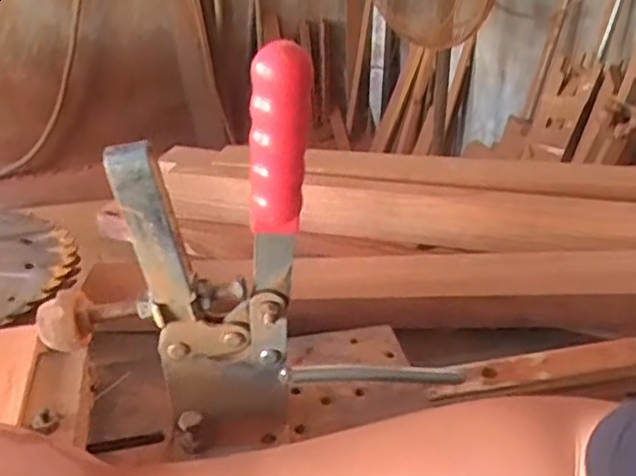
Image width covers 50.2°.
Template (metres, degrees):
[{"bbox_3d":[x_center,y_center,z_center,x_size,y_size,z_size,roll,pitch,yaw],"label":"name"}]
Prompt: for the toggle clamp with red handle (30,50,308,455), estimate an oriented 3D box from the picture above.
[{"bbox_3d":[-0.075,0.017,0.352,0.132,0.222,0.041,2,24,-2],"label":"toggle clamp with red handle"}]

